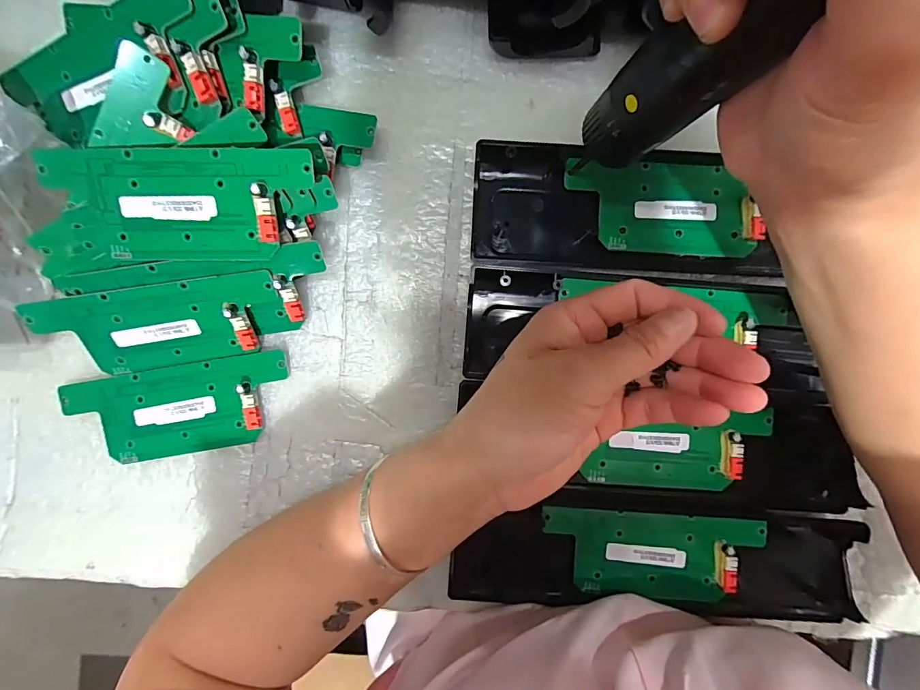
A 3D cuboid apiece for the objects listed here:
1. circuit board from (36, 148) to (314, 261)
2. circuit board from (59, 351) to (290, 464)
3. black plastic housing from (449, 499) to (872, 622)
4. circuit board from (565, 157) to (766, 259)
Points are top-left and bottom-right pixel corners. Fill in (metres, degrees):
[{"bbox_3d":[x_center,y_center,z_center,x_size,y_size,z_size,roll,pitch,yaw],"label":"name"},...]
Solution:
[{"bbox_3d":[-0.147,-0.072,0.215,0.142,0.009,0.054,0,107,2],"label":"circuit board"},{"bbox_3d":[-0.172,0.041,0.254,0.133,0.011,0.053,-9,91,-1],"label":"circuit board"},{"bbox_3d":[0.120,0.133,0.261,0.243,0.021,0.064,4,91,-1],"label":"black plastic housing"},{"bbox_3d":[0.121,-0.083,0.251,0.111,0.014,0.055,5,91,-1],"label":"circuit board"}]

